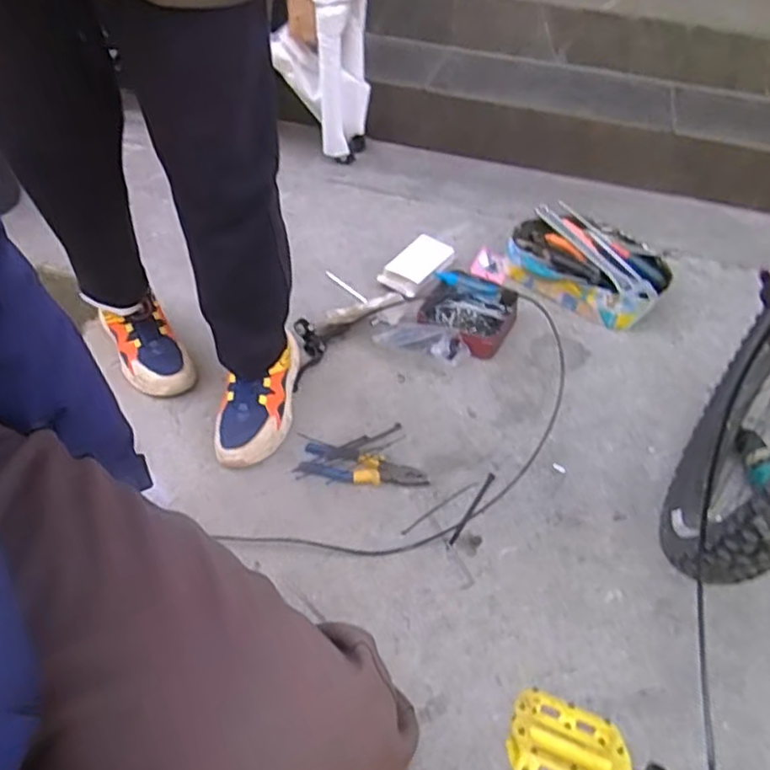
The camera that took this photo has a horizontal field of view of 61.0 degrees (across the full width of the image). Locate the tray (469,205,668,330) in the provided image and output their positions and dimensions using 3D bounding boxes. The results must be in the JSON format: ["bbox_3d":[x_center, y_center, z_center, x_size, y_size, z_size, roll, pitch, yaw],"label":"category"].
[{"bbox_3d":[0.383,-0.248,1.309,0.348,0.090,0.234,28,52,20],"label":"tray"}]

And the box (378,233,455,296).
[{"bbox_3d":[0.064,-0.236,1.301,0.098,0.035,0.154,31,53,22],"label":"box"}]

